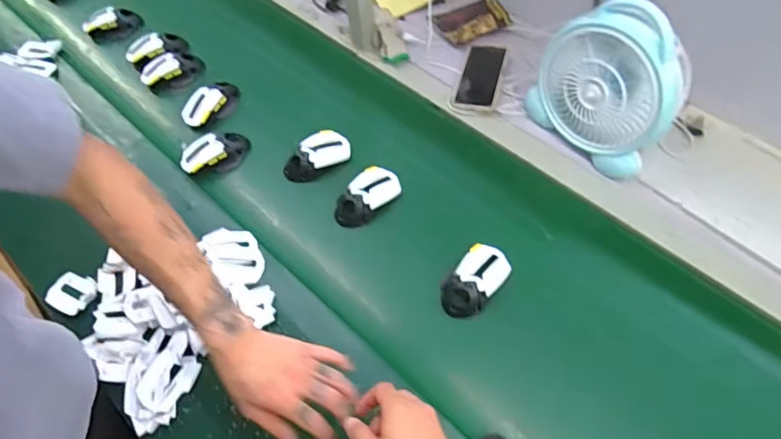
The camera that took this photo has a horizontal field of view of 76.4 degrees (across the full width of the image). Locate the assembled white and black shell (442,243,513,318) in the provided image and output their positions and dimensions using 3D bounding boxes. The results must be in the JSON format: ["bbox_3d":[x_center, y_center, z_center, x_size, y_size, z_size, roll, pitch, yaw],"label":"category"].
[{"bbox_3d":[0.127,0.089,0.730,0.071,0.040,0.122,34,68,21],"label":"assembled white and black shell"}]

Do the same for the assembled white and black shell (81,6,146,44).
[{"bbox_3d":[-0.617,-0.433,1.104,0.129,0.048,0.073,-29,62,-12],"label":"assembled white and black shell"}]

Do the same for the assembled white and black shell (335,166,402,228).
[{"bbox_3d":[-0.038,-0.038,0.816,0.125,0.040,0.067,-39,65,-17],"label":"assembled white and black shell"}]

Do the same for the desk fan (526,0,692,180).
[{"bbox_3d":[0.338,-0.210,0.764,0.103,0.237,0.216,-38,65,-16],"label":"desk fan"}]

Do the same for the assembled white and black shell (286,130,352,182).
[{"bbox_3d":[-0.131,-0.113,0.863,0.117,0.032,0.070,-26,62,-10],"label":"assembled white and black shell"}]

